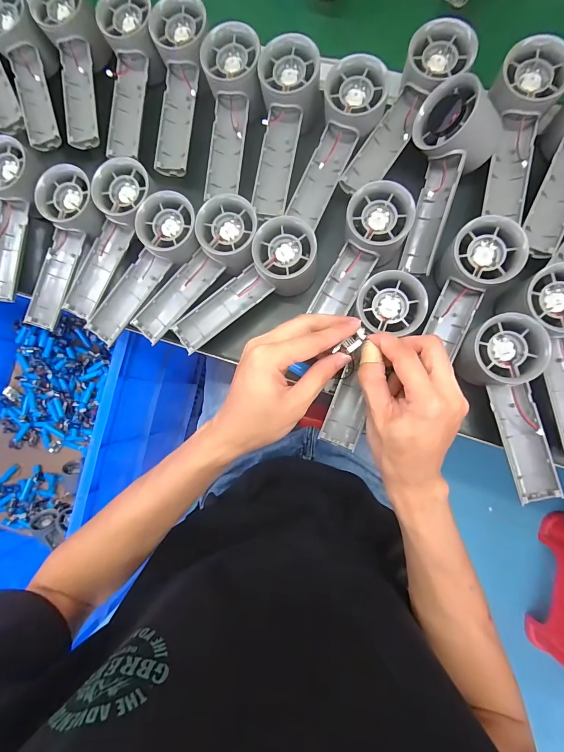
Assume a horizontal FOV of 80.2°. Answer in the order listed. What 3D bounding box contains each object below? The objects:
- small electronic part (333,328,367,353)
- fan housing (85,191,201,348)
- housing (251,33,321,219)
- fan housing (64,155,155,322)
[{"bbox_3d":[0.057,-0.026,0.275,0.030,0.009,0.011,-39,84,2],"label":"small electronic part"},{"bbox_3d":[-0.136,-0.101,0.330,0.053,0.027,0.156,40,103,7],"label":"fan housing"},{"bbox_3d":[0.000,-0.236,0.332,0.053,0.032,0.152,12,101,6],"label":"housing"},{"bbox_3d":[-0.174,-0.134,0.341,0.054,0.028,0.158,28,103,7],"label":"fan housing"}]

